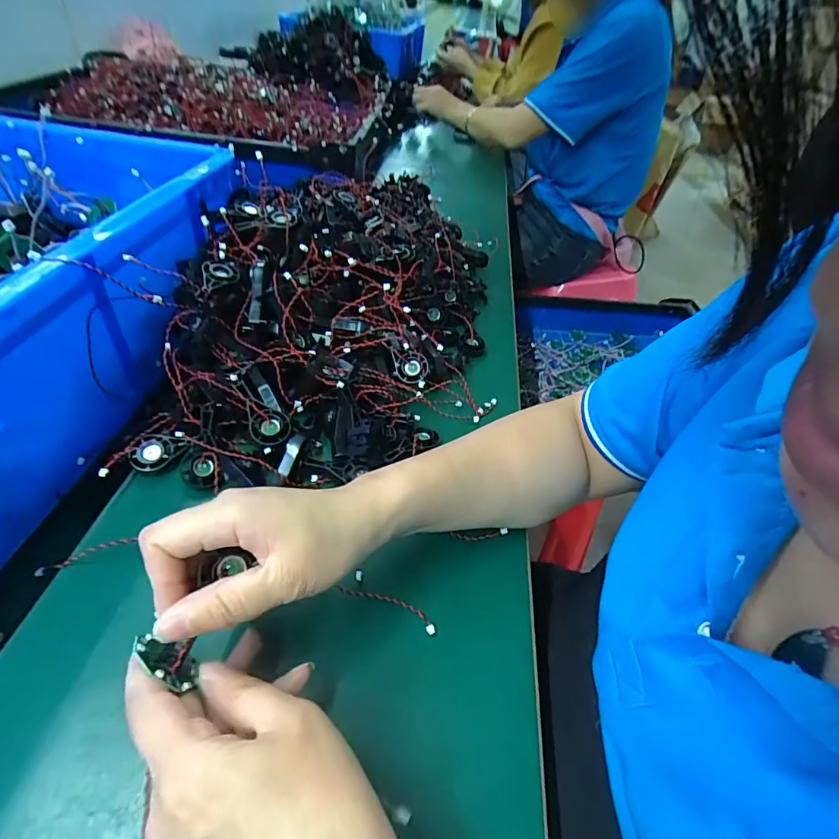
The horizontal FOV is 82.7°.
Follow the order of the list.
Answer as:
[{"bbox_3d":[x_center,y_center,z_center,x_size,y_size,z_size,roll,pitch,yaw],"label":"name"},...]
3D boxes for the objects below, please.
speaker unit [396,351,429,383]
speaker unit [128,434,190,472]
[{"bbox_3d":[-0.007,-0.048,0.442,0.029,0.009,0.029,0,87,-3],"label":"speaker unit"},{"bbox_3d":[-0.194,0.021,0.353,0.038,0.013,0.023,-27,53,-31],"label":"speaker unit"}]

